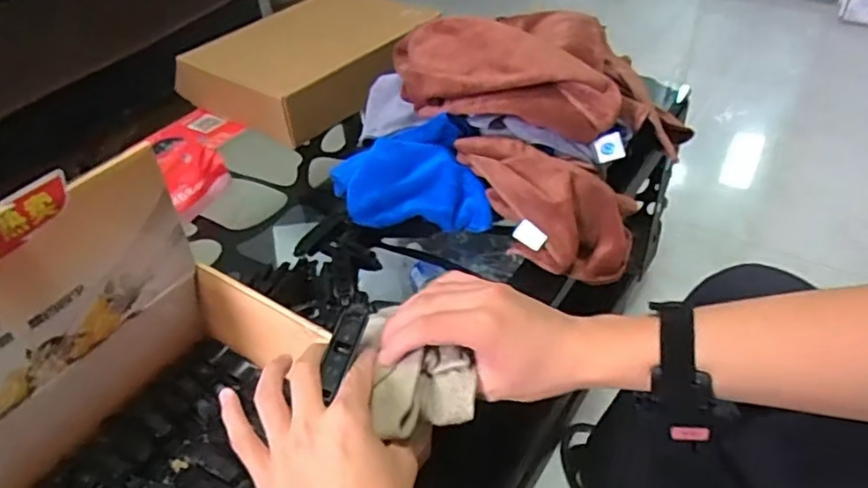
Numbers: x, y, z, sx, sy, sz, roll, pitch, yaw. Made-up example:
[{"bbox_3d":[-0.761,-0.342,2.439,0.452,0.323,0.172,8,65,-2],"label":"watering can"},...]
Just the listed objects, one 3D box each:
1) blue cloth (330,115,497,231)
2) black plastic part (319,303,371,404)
[{"bbox_3d":[-0.033,-0.081,0.734,0.175,0.090,0.127,-9,40,-5],"label":"blue cloth"},{"bbox_3d":[-0.063,0.072,0.431,0.018,0.010,0.071,8,51,14],"label":"black plastic part"}]

